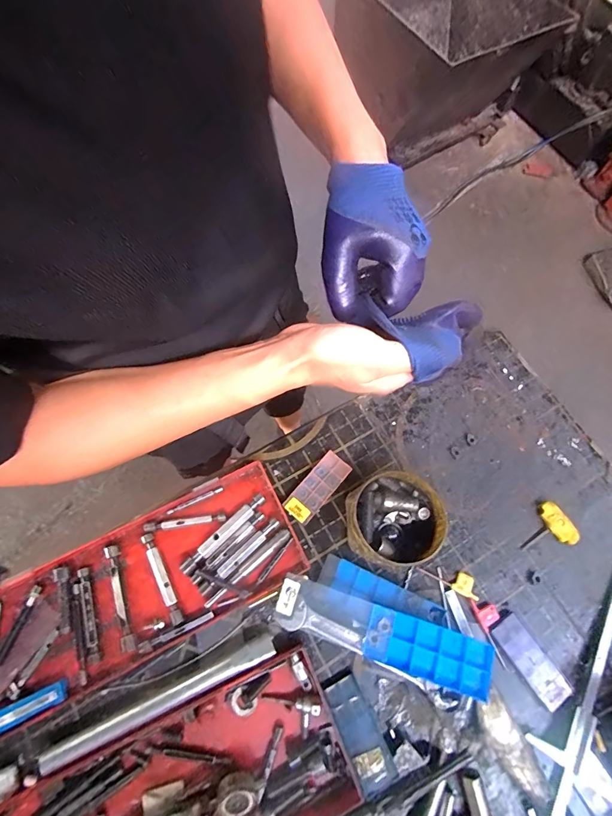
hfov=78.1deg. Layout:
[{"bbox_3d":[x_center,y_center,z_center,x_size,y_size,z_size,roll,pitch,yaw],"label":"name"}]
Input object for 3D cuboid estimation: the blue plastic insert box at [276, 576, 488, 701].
[{"bbox_3d":[0.085,0.261,0.437,0.239,0.026,0.056,18,69,7],"label":"blue plastic insert box"}]

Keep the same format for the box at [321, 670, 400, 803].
[{"bbox_3d":[0.056,0.350,0.410,0.040,0.011,0.101,-24,57,-10],"label":"box"}]

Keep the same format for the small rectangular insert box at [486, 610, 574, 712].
[{"bbox_3d":[0.263,0.295,0.443,0.038,0.006,0.102,-32,72,-12],"label":"small rectangular insert box"}]

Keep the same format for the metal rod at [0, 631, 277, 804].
[{"bbox_3d":[-0.202,0.341,0.406,0.361,0.021,0.027,-23,70,-9],"label":"metal rod"}]

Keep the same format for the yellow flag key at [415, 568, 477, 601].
[{"bbox_3d":[0.182,0.213,0.476,0.076,0.004,0.025,26,70,10],"label":"yellow flag key"}]

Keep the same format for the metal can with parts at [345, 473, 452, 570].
[{"bbox_3d":[0.111,0.137,0.471,0.113,0.053,0.107,0,68,0],"label":"metal can with parts"}]

